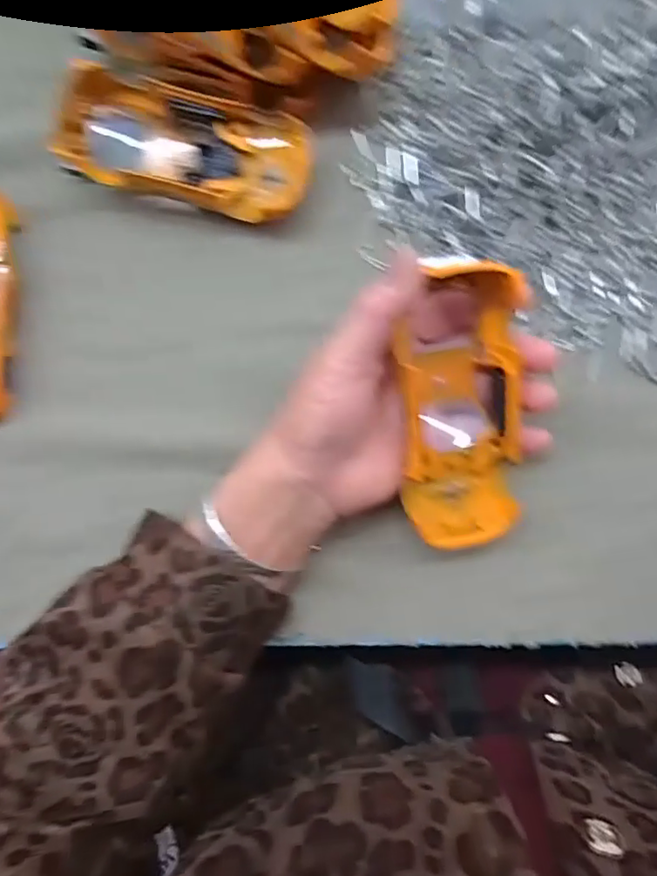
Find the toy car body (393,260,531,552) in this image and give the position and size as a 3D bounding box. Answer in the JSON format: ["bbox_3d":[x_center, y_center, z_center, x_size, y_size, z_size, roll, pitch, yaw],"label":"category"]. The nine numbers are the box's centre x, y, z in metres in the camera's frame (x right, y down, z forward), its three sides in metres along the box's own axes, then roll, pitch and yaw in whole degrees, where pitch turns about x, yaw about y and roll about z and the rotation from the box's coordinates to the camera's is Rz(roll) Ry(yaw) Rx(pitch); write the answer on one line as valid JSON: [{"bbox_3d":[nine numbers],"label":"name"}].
[{"bbox_3d":[0.062,-0.013,0.264,0.052,0.033,0.133,-3,105,3],"label":"toy car body"}]

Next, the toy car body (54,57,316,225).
[{"bbox_3d":[-0.076,-0.152,0.298,0.129,0.033,0.058,17,88,4],"label":"toy car body"}]

